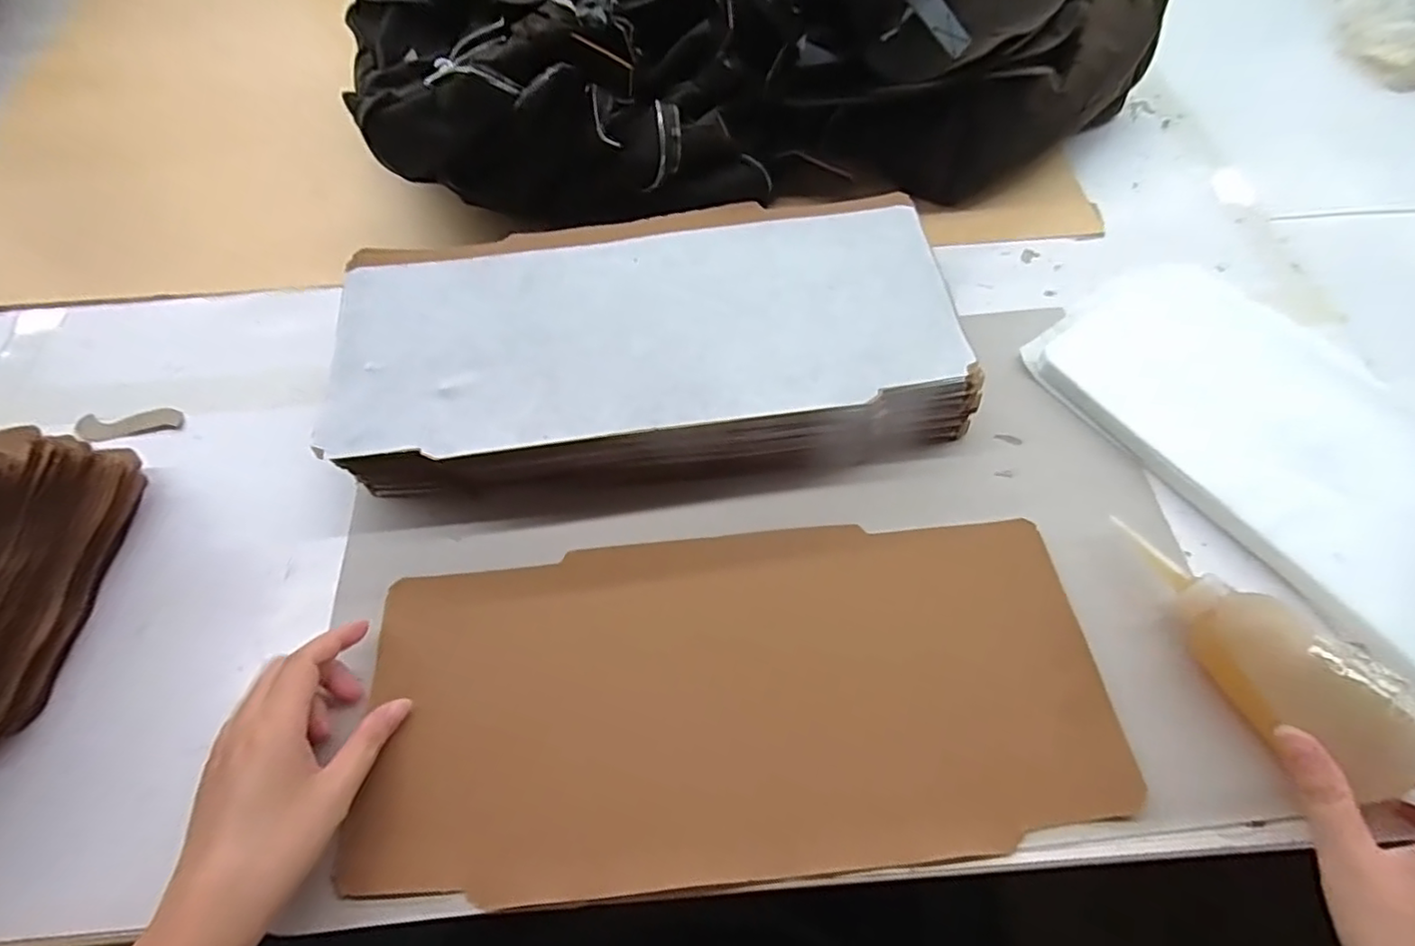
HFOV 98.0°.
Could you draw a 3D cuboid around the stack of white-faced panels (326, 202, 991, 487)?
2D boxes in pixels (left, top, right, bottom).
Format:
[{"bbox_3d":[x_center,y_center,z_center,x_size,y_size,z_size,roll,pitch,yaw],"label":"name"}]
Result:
[{"bbox_3d":[-0.043,-0.093,0.455,0.424,0.060,0.197,-6,63,-2],"label":"stack of white-faced panels"}]

